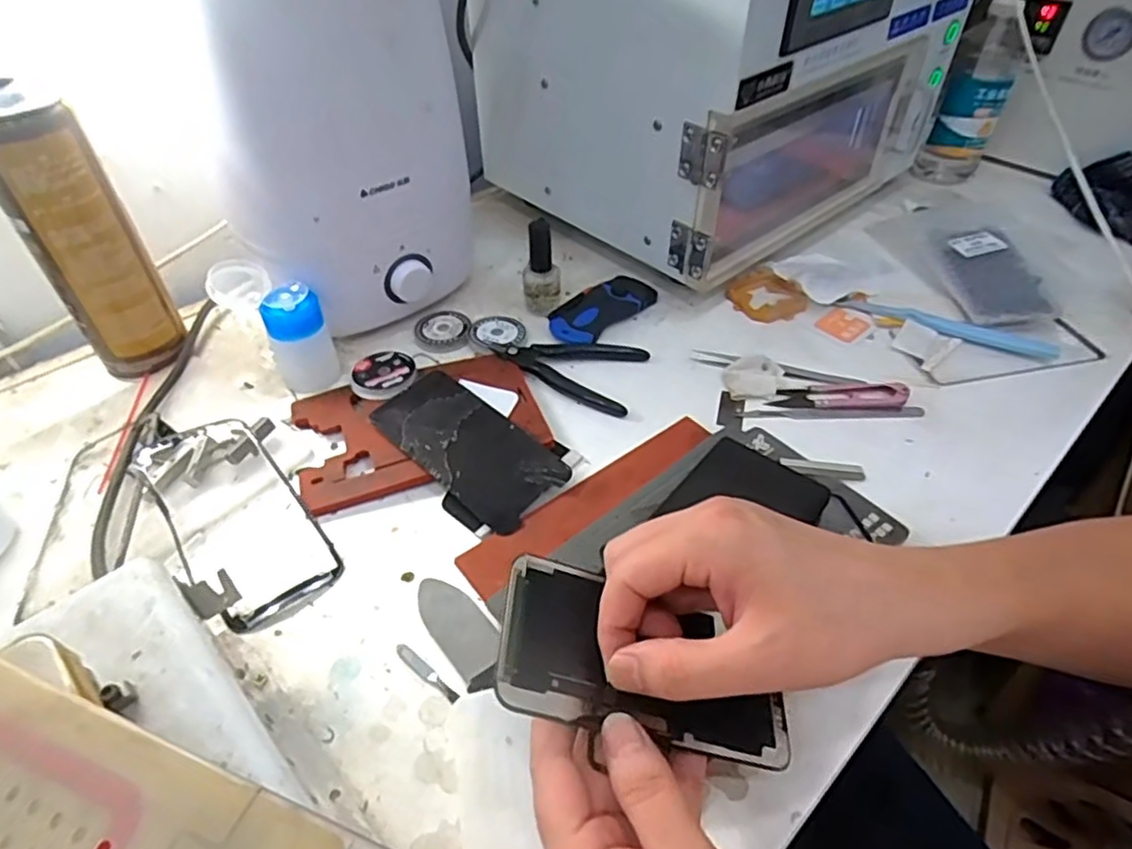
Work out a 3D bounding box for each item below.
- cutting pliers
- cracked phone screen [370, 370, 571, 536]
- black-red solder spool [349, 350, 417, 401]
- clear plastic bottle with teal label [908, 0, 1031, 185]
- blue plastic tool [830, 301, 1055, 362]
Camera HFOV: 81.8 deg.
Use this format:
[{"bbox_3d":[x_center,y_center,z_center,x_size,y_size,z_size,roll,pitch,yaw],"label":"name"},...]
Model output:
[{"bbox_3d":[-0.001,-0.048,0.510,0.115,0.007,0.070,14,46,14],"label":"cutting pliers"},{"bbox_3d":[-0.068,0.012,0.445,0.139,0.006,0.066,36,59,24],"label":"cracked phone screen"},{"bbox_3d":[-0.137,-0.039,0.491,0.046,0.007,0.049,-6,45,-6],"label":"black-red solder spool"},{"bbox_3d":[0.435,-0.348,0.699,0.066,0.170,0.073,22,49,21],"label":"clear plastic bottle with teal label"},{"bbox_3d":[0.314,-0.082,0.540,0.163,0.010,0.021,20,48,19],"label":"blue plastic tool"}]

